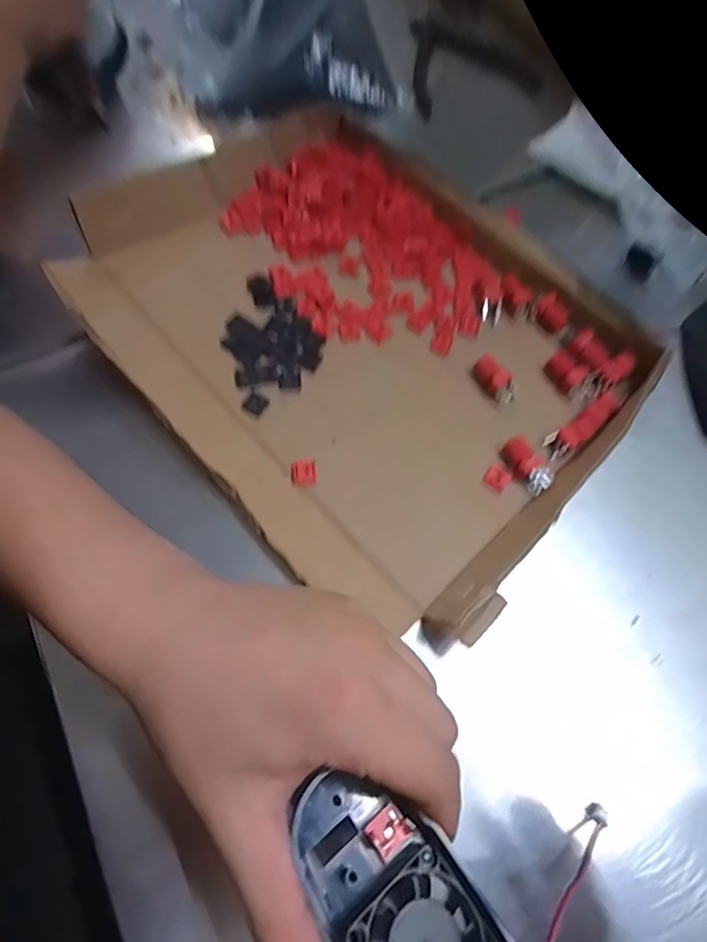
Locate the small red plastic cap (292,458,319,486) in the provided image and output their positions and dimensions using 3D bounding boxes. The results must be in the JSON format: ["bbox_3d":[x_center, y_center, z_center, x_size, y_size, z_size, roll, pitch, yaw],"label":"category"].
[{"bbox_3d":[-0.028,0.001,0.278,0.014,0.010,0.012,-14,68,-9],"label":"small red plastic cap"}]

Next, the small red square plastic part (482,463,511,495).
[{"bbox_3d":[0.086,0.005,0.287,0.014,0.007,0.013,36,69,12],"label":"small red square plastic part"}]

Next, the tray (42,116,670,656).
[{"bbox_3d":[0.003,-0.095,0.315,0.262,0.043,0.325,-39,74,-18],"label":"tray"}]

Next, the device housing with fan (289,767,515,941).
[{"bbox_3d":[0.023,0.155,0.158,0.047,0.024,0.112,-36,67,-17],"label":"device housing with fan"}]

